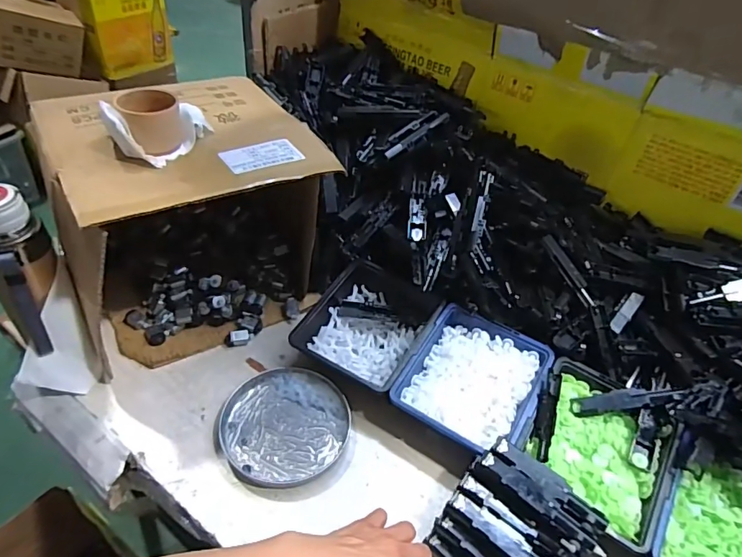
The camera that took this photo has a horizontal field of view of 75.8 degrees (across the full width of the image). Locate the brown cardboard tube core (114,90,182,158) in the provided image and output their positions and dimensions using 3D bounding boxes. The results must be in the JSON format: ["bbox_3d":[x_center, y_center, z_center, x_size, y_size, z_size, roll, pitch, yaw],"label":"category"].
[{"bbox_3d":[-0.238,-0.170,0.519,0.061,0.052,0.053,-13,48,-20],"label":"brown cardboard tube core"}]

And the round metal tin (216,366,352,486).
[{"bbox_3d":[-0.099,0.170,0.556,0.143,0.018,0.138,4,44,-4],"label":"round metal tin"}]

